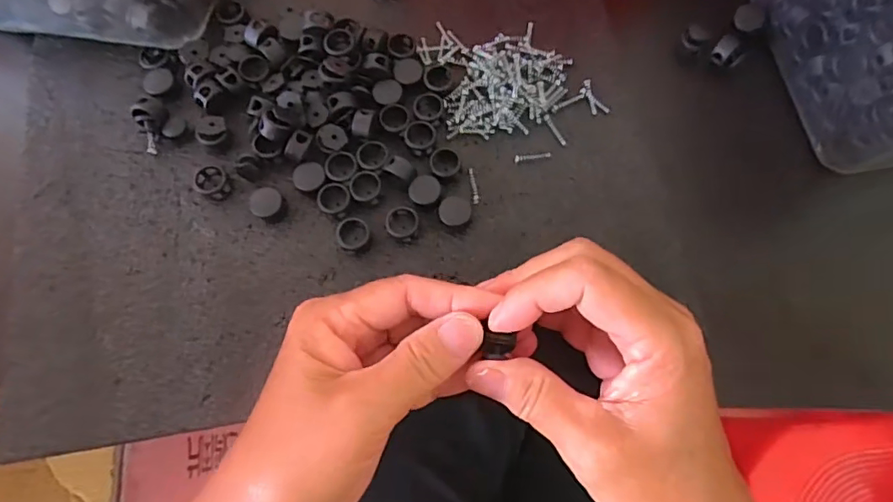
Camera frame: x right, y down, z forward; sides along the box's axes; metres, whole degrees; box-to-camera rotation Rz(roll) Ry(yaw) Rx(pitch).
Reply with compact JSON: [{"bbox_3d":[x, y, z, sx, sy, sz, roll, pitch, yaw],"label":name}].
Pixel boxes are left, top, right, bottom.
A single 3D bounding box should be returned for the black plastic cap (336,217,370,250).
[{"bbox_3d":[-0.048,-0.009,0.279,0.016,0.007,0.016,0,73,1],"label":"black plastic cap"}]

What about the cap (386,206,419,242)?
[{"bbox_3d":[-0.022,-0.014,0.280,0.016,0.011,0.017,0,73,1],"label":"cap"}]

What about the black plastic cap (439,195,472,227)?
[{"bbox_3d":[0.005,-0.020,0.280,0.016,0.009,0.015,0,73,1],"label":"black plastic cap"}]

